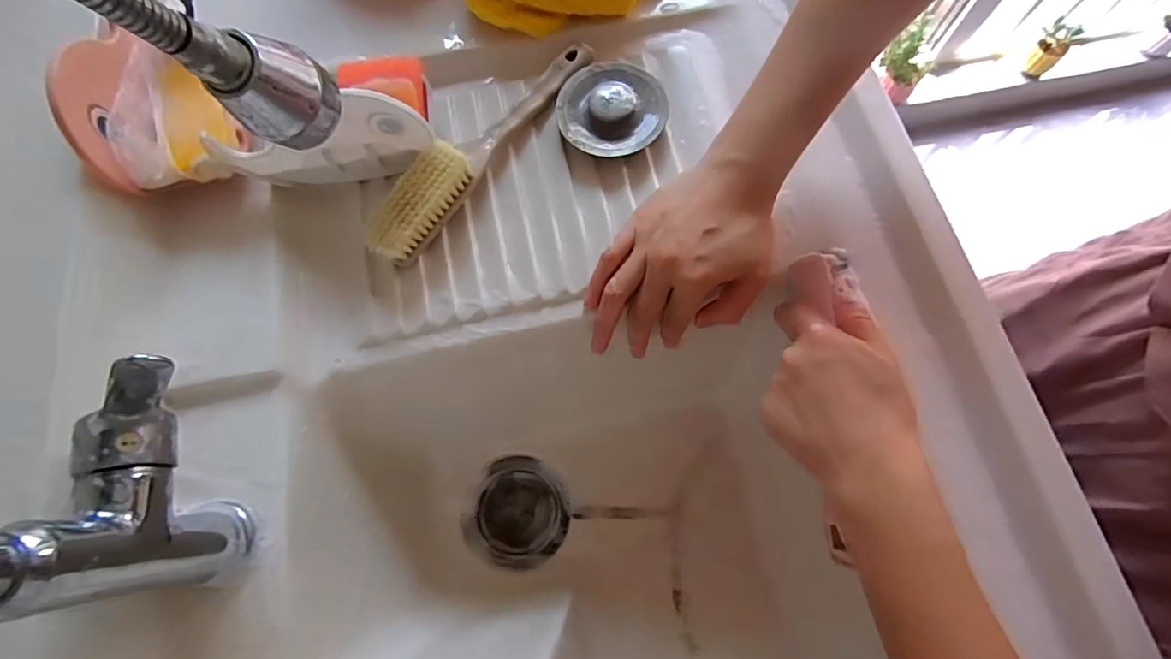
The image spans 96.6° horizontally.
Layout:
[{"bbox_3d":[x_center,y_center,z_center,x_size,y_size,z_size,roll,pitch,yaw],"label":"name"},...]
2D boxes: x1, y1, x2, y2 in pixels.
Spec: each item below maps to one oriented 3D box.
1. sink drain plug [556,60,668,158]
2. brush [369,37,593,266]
[{"bbox_3d":[0.020,-0.169,0.396,0.081,0.023,0.081,-6,71,0],"label":"sink drain plug"},{"bbox_3d":[-0.077,-0.140,0.391,0.033,0.037,0.223,35,76,12],"label":"brush"}]

